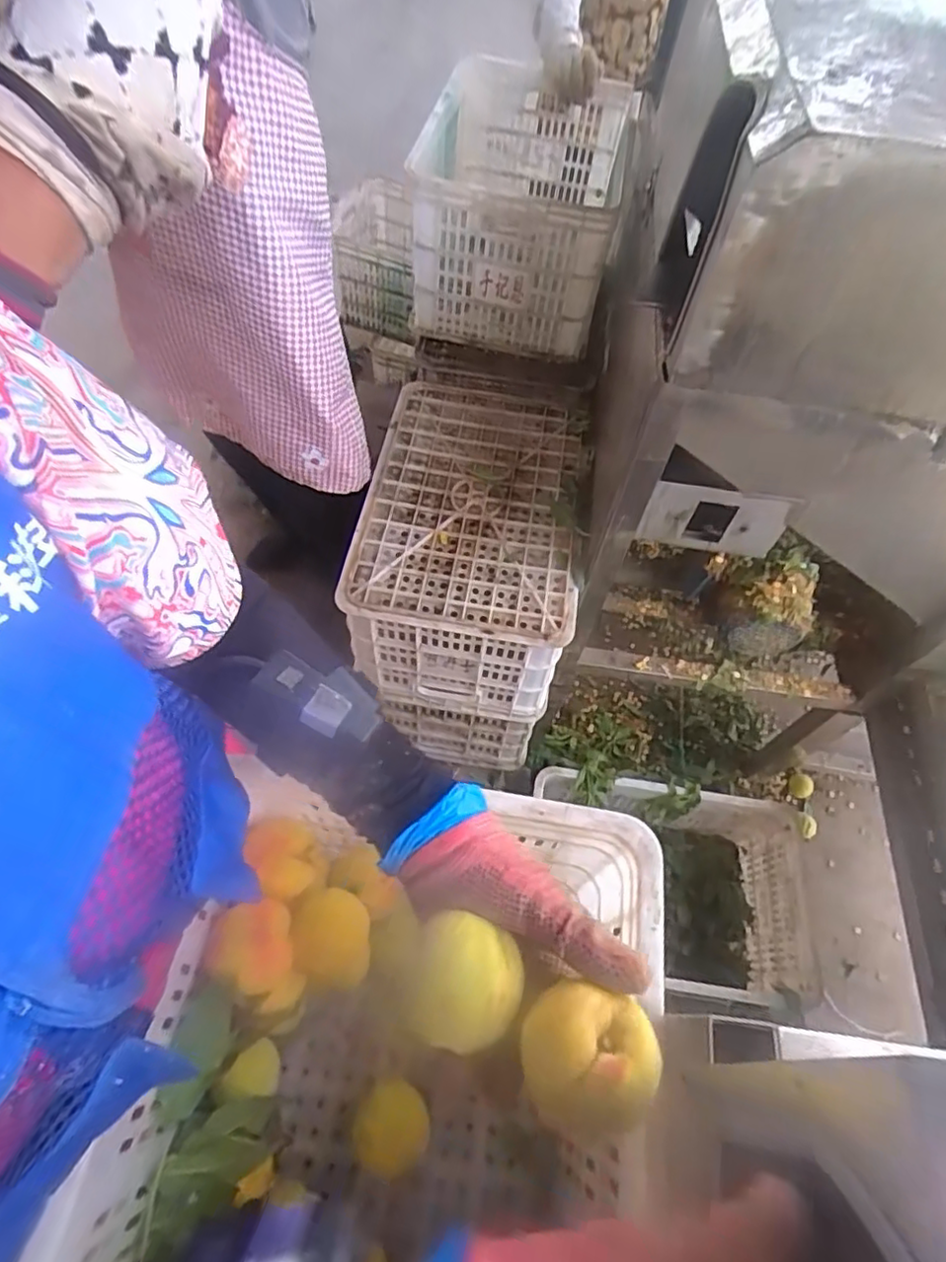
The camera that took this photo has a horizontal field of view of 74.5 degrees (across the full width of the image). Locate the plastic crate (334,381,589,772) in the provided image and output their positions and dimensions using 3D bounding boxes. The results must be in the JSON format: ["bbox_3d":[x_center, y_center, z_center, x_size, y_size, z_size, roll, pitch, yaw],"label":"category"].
[{"bbox_3d":[0.000,-0.167,1.133,0.348,0.264,0.540,9,59,2],"label":"plastic crate"}]

